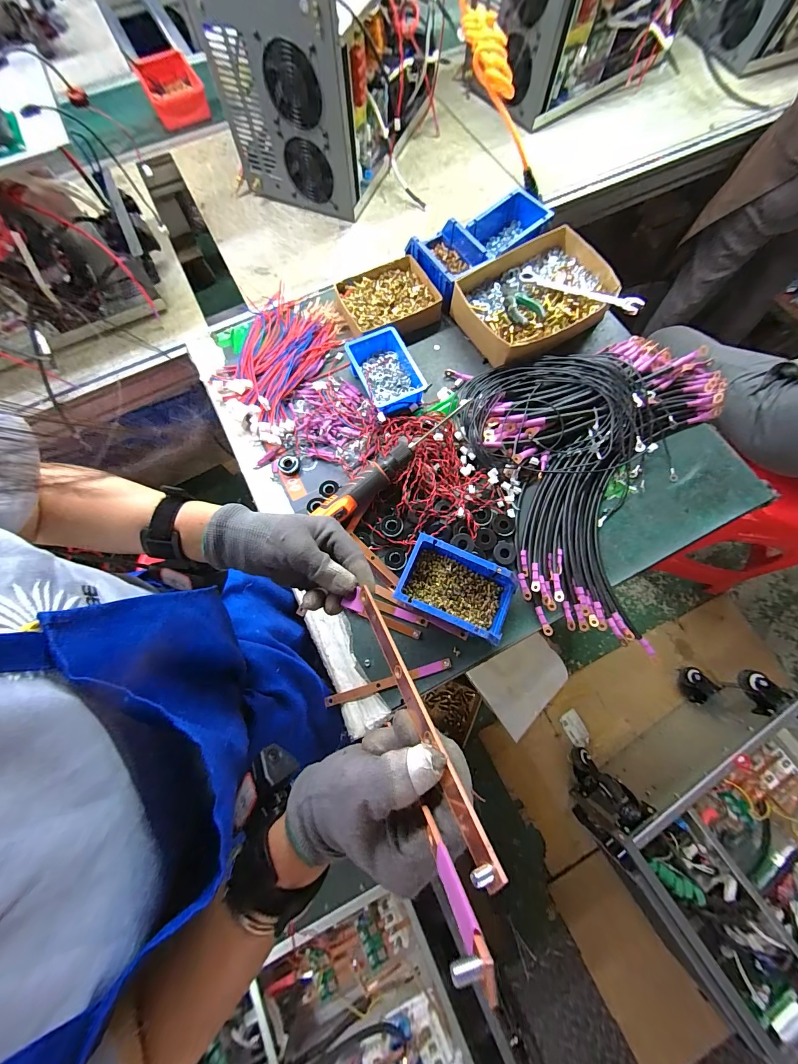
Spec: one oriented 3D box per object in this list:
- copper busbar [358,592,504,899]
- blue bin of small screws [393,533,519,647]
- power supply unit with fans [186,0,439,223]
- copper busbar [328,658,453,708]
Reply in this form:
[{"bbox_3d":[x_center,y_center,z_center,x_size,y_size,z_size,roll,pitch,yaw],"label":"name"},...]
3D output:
[{"bbox_3d":[0.007,0.101,0.220,0.011,0.011,0.180,-26,42,-7],"label":"copper busbar"},{"bbox_3d":[0.083,0.084,0.516,0.155,0.063,0.098,23,75,8],"label":"blue bin of small screws"},{"bbox_3d":[-0.121,-0.966,0.692,0.321,0.394,0.430,22,75,8],"label":"power supply unit with fans"},{"bbox_3d":[-0.014,0.216,0.516,0.184,0.005,0.014,-16,73,-4],"label":"copper busbar"}]

